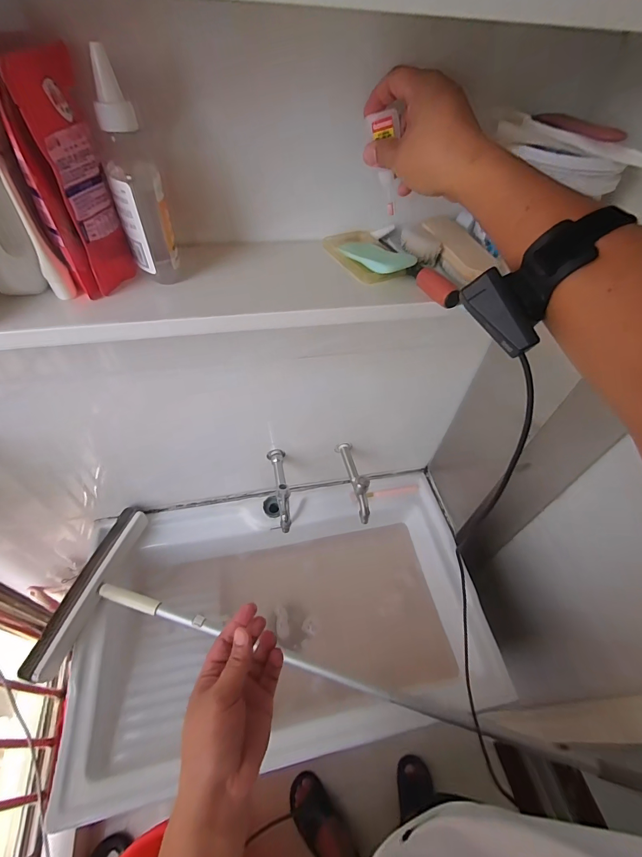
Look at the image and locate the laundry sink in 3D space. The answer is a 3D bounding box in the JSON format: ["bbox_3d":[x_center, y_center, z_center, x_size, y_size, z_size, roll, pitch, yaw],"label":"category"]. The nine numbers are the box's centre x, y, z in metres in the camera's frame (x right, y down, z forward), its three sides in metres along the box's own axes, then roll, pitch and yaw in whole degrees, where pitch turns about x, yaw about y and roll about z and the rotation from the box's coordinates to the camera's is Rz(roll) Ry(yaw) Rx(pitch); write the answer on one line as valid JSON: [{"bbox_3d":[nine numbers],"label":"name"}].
[{"bbox_3d":[-0.081,0.421,0.845,0.826,0.193,0.507,-7,52,-12],"label":"laundry sink"}]

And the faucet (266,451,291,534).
[{"bbox_3d":[-0.087,0.116,0.765,0.043,0.101,0.167,-1,51,-7],"label":"faucet"}]

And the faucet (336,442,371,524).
[{"bbox_3d":[0.066,0.106,0.786,0.036,0.091,0.171,-5,37,-10],"label":"faucet"}]

